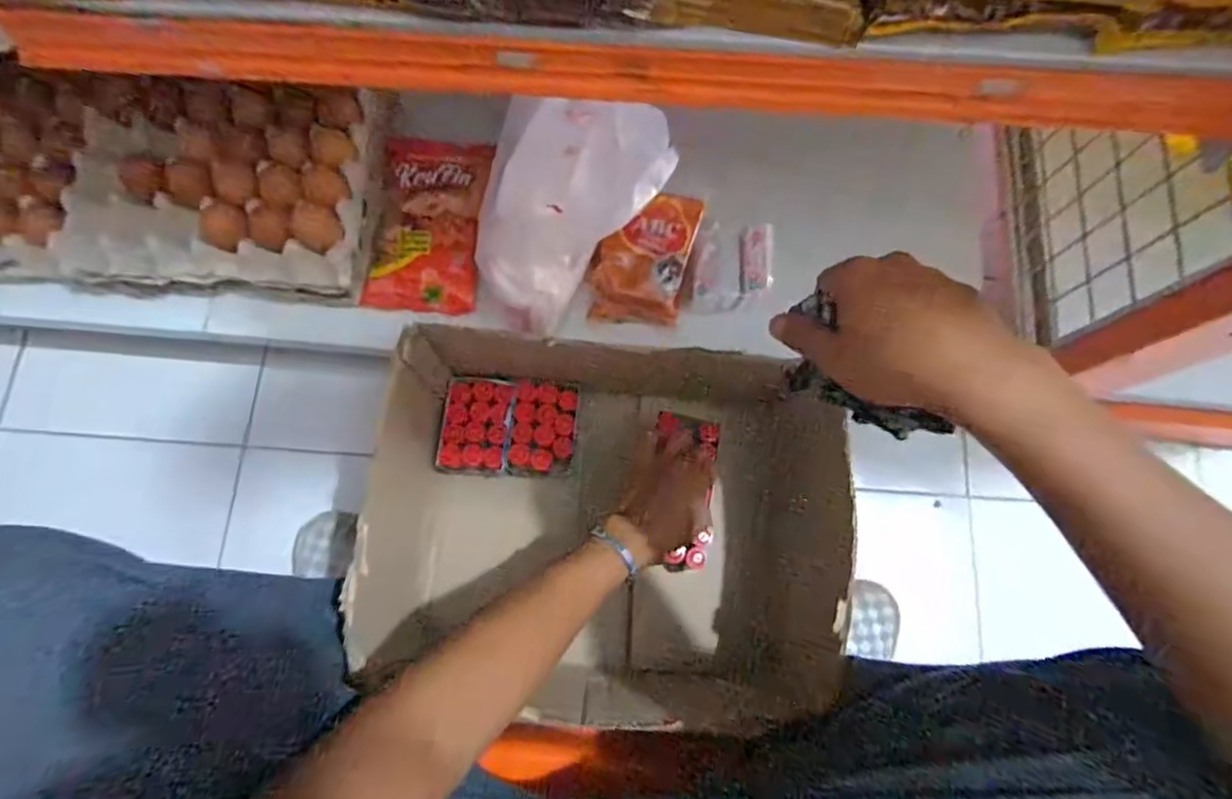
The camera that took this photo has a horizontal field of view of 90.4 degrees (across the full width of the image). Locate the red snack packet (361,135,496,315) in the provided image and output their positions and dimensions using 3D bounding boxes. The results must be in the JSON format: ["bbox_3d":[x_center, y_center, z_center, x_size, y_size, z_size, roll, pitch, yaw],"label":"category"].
[{"bbox_3d":[-0.208,-0.201,0.686,0.119,0.043,0.206,6,76,0],"label":"red snack packet"}]

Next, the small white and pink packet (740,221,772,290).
[{"bbox_3d":[0.155,-0.156,0.671,0.034,0.015,0.073,2,76,-1],"label":"small white and pink packet"}]

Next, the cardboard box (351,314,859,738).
[{"bbox_3d":[-0.002,0.135,0.681,0.542,0.130,0.400,6,76,0],"label":"cardboard box"}]

